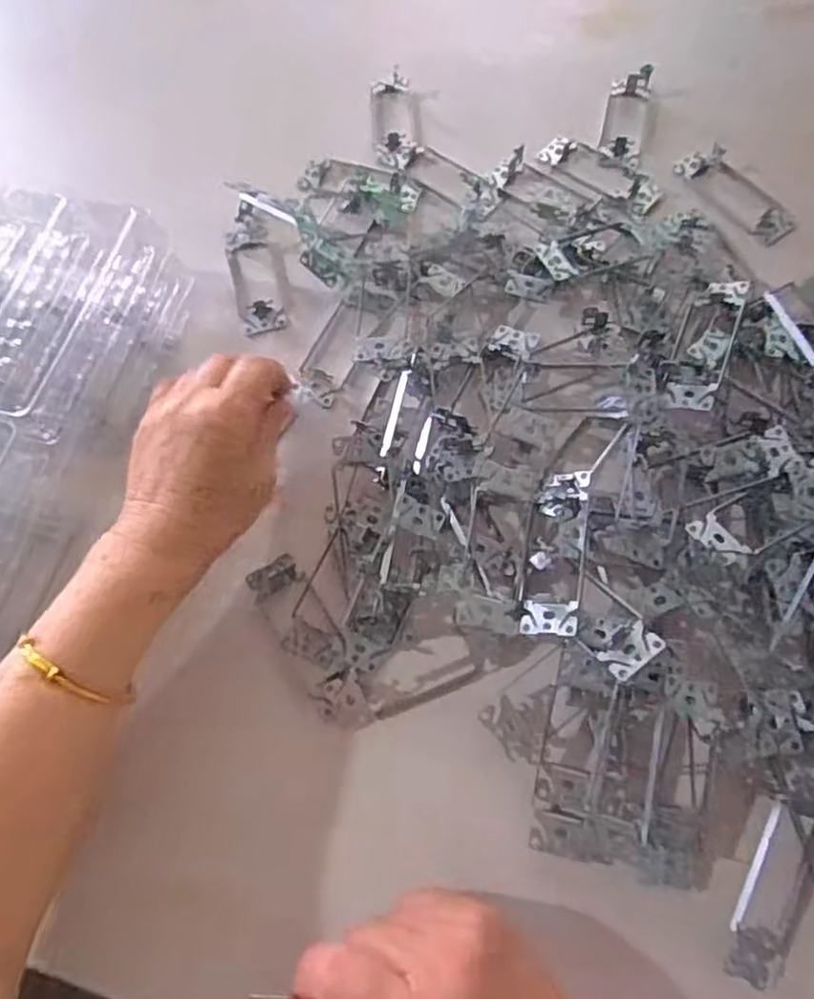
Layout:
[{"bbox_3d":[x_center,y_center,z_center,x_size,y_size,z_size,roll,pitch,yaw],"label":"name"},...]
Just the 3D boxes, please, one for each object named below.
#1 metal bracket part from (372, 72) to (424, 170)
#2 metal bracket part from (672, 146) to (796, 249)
[{"bbox_3d":[-0.009,-0.334,0.607,0.041,0.017,0.111,-4,66,-1],"label":"metal bracket part"},{"bbox_3d":[0.260,-0.247,0.545,0.044,0.022,0.106,-28,68,-11],"label":"metal bracket part"}]

